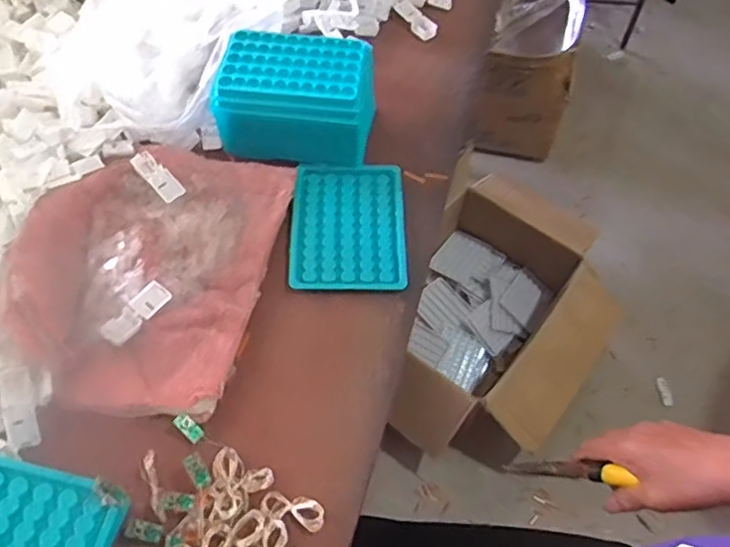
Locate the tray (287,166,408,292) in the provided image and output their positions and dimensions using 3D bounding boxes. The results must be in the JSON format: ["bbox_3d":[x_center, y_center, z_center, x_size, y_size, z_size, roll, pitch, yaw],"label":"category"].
[{"bbox_3d":[-0.013,-0.043,0.531,0.097,0.013,0.129,2,58,-2],"label":"tray"}]

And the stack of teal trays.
[{"bbox_3d":[-0.059,-0.161,0.556,0.139,0.060,0.096,6,58,-2],"label":"stack of teal trays"}]

